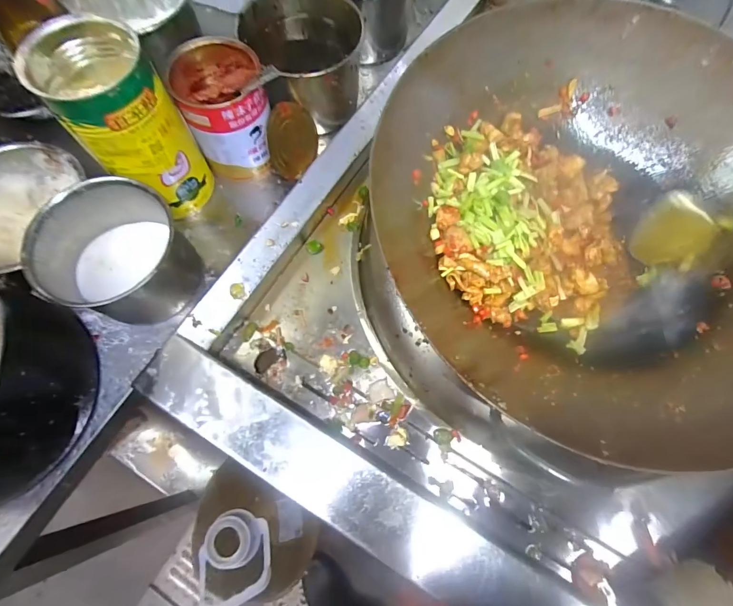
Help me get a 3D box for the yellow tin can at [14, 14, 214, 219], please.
[{"bbox_3d":[-0.238,-0.181,0.405,0.089,0.190,0.095,1,70,-2],"label":"yellow tin can"}]

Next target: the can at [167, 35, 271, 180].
[{"bbox_3d":[-0.161,-0.223,0.454,0.090,0.122,0.102,-15,72,-7],"label":"can"}]

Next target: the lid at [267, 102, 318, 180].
[{"bbox_3d":[-0.091,-0.202,0.473,0.008,0.080,0.085,19,73,31],"label":"lid"}]

